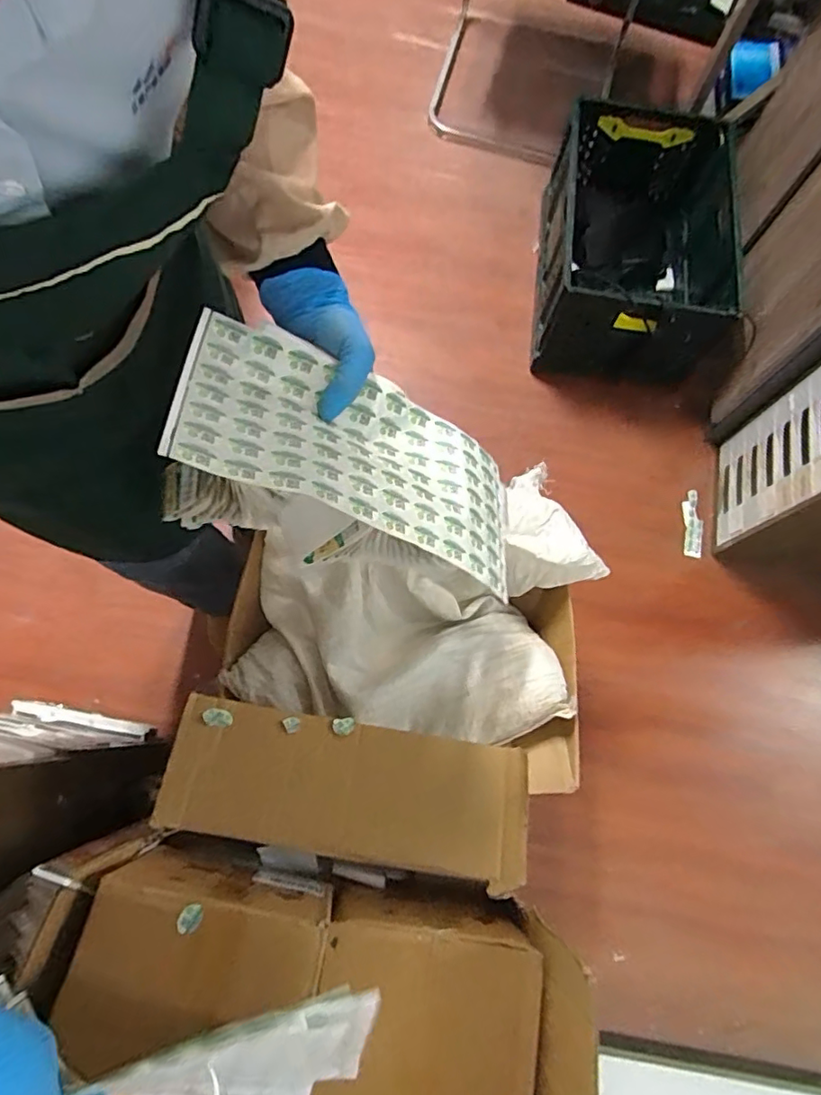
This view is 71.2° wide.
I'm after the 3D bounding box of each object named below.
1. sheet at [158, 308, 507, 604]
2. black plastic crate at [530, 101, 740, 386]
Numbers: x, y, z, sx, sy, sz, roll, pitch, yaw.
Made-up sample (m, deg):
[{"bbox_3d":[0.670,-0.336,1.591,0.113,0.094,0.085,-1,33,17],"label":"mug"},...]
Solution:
[{"bbox_3d":[-0.030,-0.069,0.427,0.270,0.024,0.142,20,48,-25],"label":"sheet"},{"bbox_3d":[0.571,-0.797,1.486,0.451,0.284,0.718,4,76,2],"label":"black plastic crate"}]

